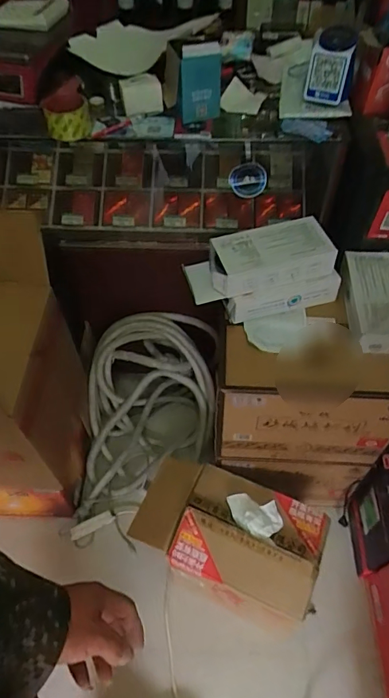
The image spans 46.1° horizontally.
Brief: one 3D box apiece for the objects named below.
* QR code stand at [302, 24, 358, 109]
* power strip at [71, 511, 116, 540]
[{"bbox_3d":[0.276,-0.566,0.911,0.092,0.121,0.061,16,56,11],"label":"QR code stand"},{"bbox_3d":[-0.289,0.499,1.287,0.128,0.018,0.031,-22,57,-14],"label":"power strip"}]

